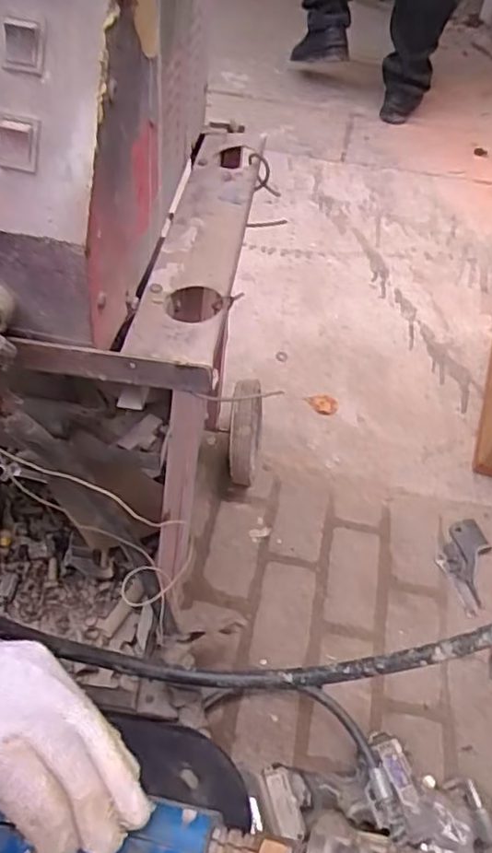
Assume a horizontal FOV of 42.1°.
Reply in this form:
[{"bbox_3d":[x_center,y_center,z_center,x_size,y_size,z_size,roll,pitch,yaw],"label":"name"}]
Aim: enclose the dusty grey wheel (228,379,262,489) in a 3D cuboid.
[{"bbox_3d":[0.000,0.008,1.149,0.059,0.184,0.188,7,47,1],"label":"dusty grey wheel"}]

